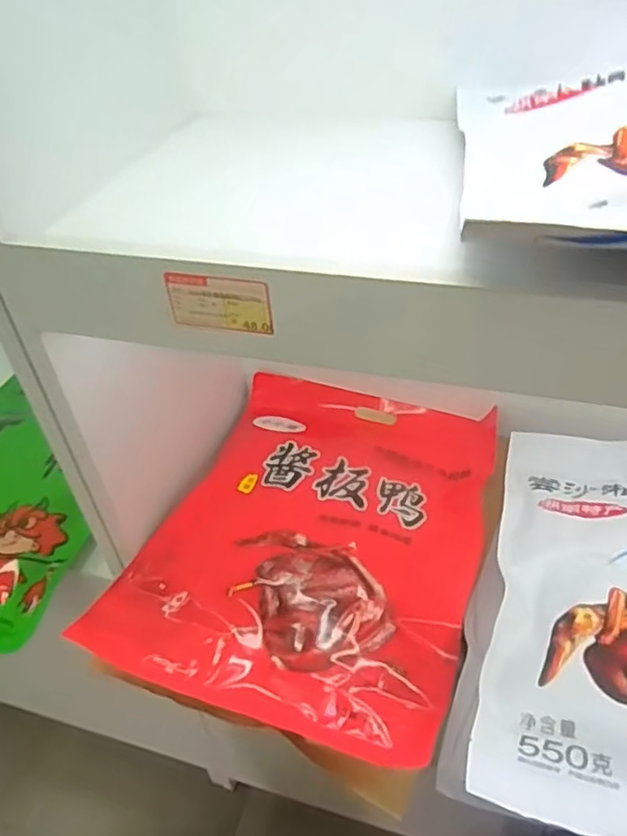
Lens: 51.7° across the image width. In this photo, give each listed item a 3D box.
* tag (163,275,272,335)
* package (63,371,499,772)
[{"bbox_3d":[-0.060,-0.072,0.413,0.070,0.038,0.005,10,42,16],"label":"tag"},{"bbox_3d":[0.010,0.108,0.683,0.322,0.049,0.423,12,47,18],"label":"package"}]

